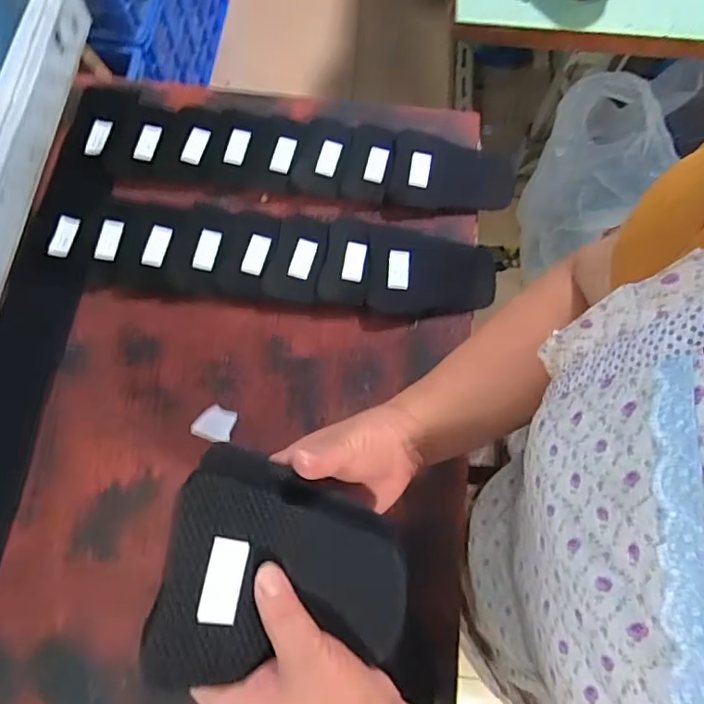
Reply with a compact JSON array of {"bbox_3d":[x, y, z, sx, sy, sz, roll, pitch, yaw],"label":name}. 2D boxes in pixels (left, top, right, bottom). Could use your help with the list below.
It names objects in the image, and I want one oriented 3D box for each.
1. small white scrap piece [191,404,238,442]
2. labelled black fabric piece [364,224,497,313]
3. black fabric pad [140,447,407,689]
[{"bbox_3d":[-0.135,0.071,0.544,0.038,0.005,0.034,23,73,6],"label":"small white scrap piece"},{"bbox_3d":[0.085,-0.088,0.591,0.131,0.014,0.098,5,72,0],"label":"labelled black fabric piece"},{"bbox_3d":[-0.036,0.128,0.326,0.148,0.019,0.117,17,69,-27],"label":"black fabric pad"}]

